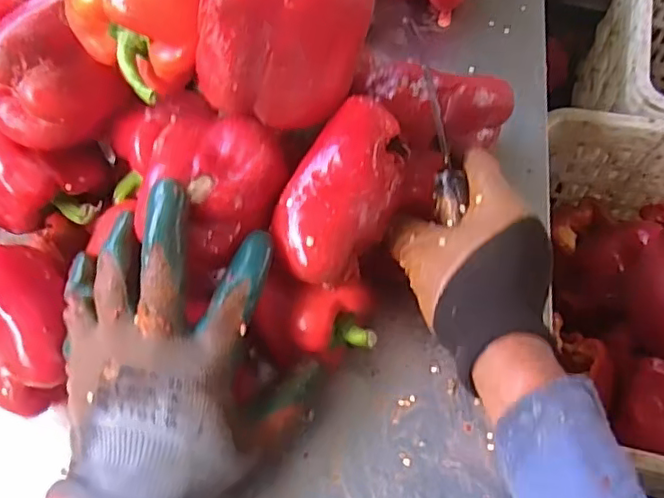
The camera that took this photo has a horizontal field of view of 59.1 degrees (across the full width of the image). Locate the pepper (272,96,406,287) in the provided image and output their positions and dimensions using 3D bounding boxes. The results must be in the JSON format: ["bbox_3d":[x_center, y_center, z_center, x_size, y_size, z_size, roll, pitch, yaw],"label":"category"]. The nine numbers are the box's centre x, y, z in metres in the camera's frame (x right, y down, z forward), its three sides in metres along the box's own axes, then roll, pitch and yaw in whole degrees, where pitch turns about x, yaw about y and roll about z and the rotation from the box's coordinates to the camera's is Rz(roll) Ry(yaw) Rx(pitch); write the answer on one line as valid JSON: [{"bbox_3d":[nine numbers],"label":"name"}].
[{"bbox_3d":[0.006,-0.034,0.364,0.059,0.049,0.109,30,70,15],"label":"pepper"}]

